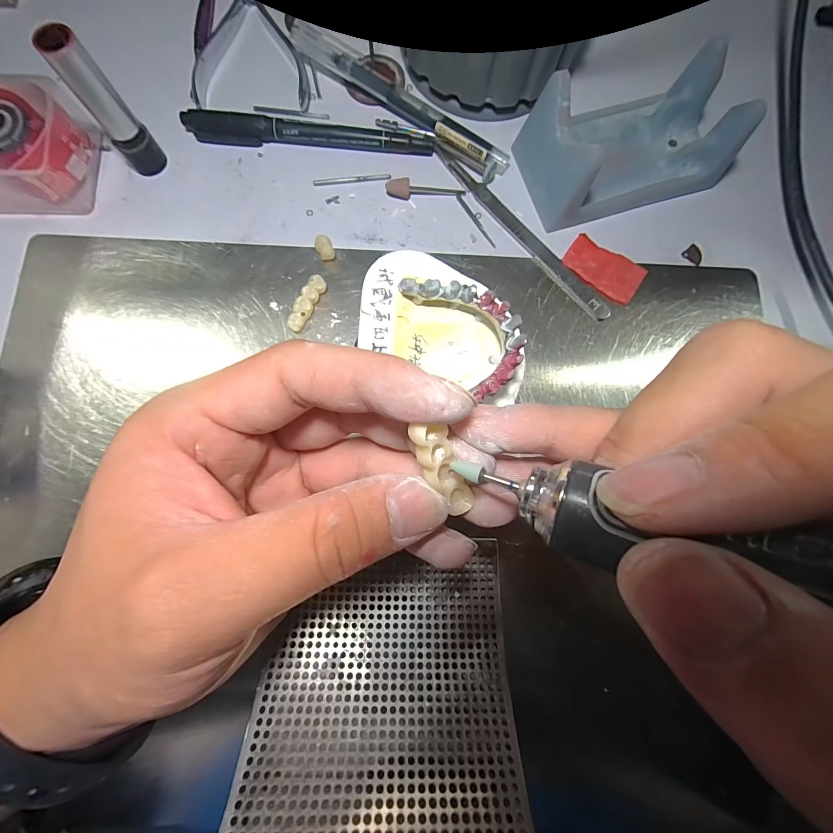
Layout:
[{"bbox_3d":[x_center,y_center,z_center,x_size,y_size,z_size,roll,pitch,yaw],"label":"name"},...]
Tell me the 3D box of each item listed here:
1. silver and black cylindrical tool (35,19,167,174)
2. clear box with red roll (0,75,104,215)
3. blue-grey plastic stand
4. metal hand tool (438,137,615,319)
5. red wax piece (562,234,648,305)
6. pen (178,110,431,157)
[{"bbox_3d":[-0.148,-0.148,0.176,0.018,0.061,0.014,-37,85,-7],"label":"silver and black cylindrical tool"},{"bbox_3d":[-0.207,-0.138,0.187,0.060,0.029,0.053,2,81,-2],"label":"clear box with red roll"},{"bbox_3d":[0.115,-0.151,0.196,0.103,0.040,0.062,-18,83,-5],"label":"blue-grey plastic stand"},{"bbox_3d":[0.059,-0.106,0.204,0.013,0.004,0.135,-40,83,-1],"label":"metal hand tool"},{"bbox_3d":[0.105,-0.083,0.202,0.042,0.004,0.029,37,81,3],"label":"red wax piece"},{"bbox_3d":[-0.060,-0.160,0.207,0.138,0.009,0.012,5,81,-2],"label":"pen"}]

